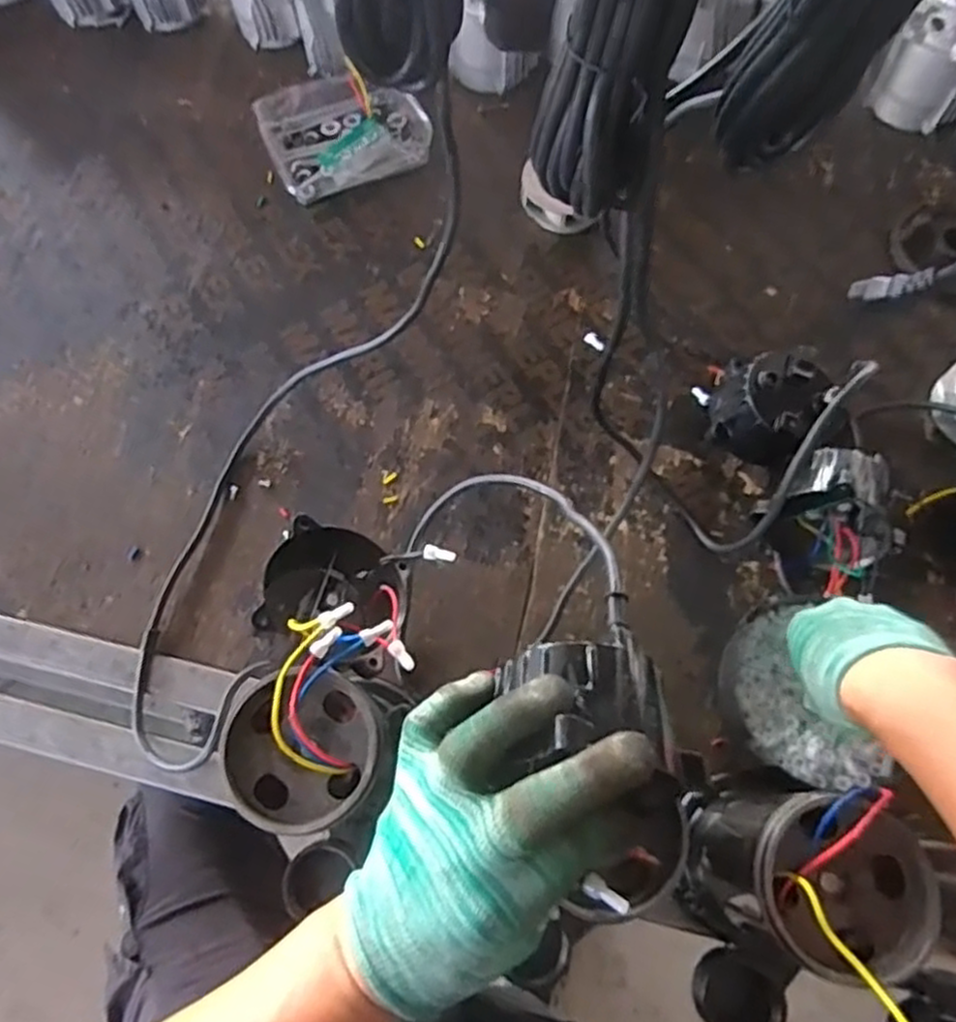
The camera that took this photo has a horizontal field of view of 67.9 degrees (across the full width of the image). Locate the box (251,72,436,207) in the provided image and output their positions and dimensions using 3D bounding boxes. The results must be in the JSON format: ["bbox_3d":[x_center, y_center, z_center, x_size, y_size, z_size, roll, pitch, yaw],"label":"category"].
[{"bbox_3d":[-0.156,-0.441,0.818,0.178,0.037,0.155,-24,71,-8],"label":"box"}]

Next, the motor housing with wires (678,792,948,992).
[{"bbox_3d":[0.195,0.232,0.458,0.094,0.184,0.101,16,70,7],"label":"motor housing with wires"}]

